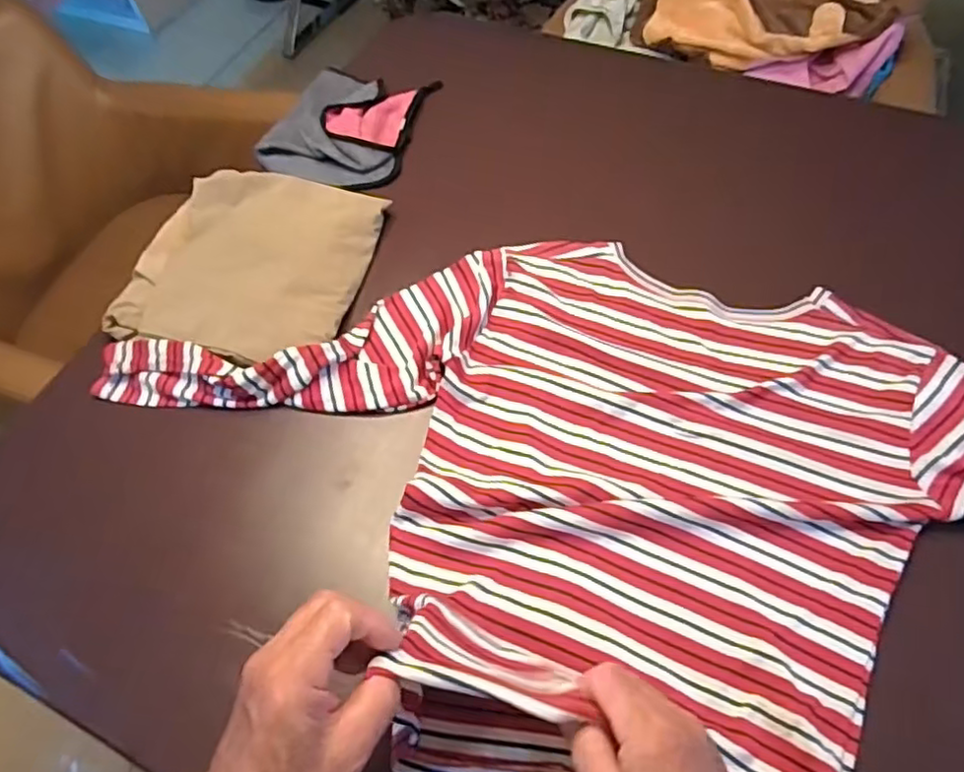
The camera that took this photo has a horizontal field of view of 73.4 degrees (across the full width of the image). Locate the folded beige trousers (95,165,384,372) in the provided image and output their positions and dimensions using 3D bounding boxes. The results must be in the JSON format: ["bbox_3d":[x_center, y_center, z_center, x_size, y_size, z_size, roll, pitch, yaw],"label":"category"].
[{"bbox_3d":[-0.259,-0.136,0.707,0.250,0.040,0.238,8,59,9],"label":"folded beige trousers"}]

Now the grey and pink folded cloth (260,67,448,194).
[{"bbox_3d":[-0.176,-0.351,0.858,0.175,0.033,0.204,13,60,12],"label":"grey and pink folded cloth"}]

